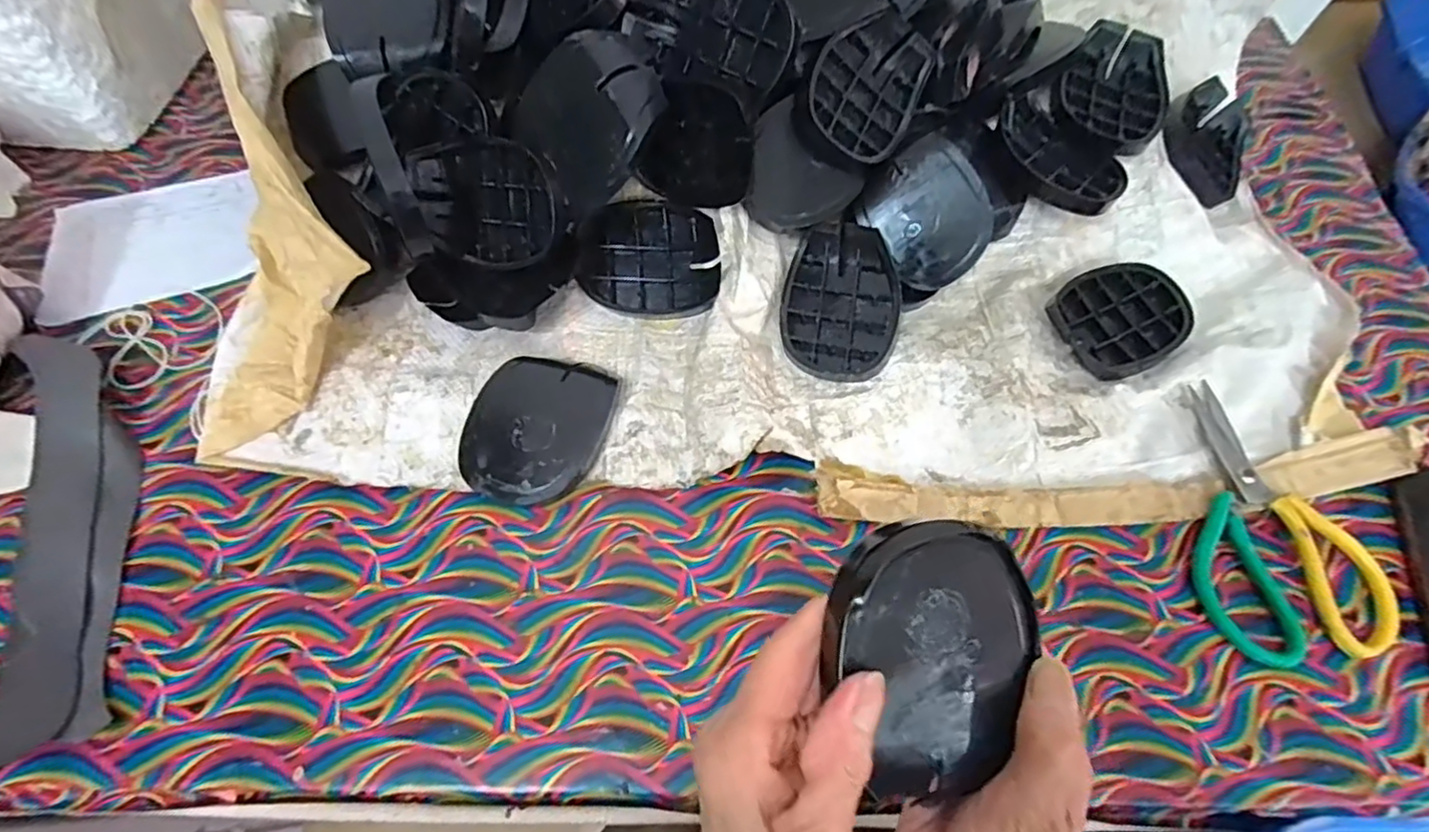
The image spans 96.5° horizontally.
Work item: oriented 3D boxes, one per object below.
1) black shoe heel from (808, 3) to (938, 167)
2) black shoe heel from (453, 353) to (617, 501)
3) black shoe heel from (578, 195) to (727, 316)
[{"bbox_3d":[0.117,-0.247,0.478,0.083,0.019,0.118,43,73,-18],"label":"black shoe heel"},{"bbox_3d":[-0.122,0.009,0.437,0.090,0.029,0.102,14,63,8],"label":"black shoe heel"},{"bbox_3d":[-0.049,-0.120,0.489,0.110,0.012,0.086,8,93,5],"label":"black shoe heel"}]

